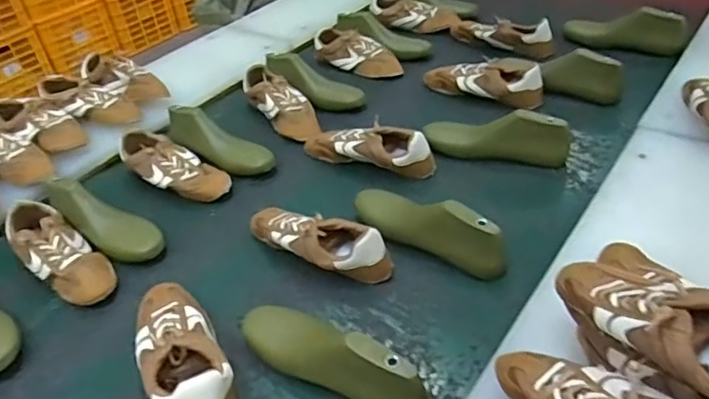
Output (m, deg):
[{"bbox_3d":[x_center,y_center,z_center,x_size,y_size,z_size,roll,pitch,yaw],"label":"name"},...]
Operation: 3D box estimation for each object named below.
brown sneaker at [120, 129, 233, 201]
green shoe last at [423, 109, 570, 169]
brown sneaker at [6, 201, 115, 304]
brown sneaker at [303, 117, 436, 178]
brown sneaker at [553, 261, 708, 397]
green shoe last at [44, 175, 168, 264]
[{"bbox_3d":[-0.342,-0.071,1.055,0.238,0.072,0.109,26,50,32],"label":"brown sneaker"},{"bbox_3d":[0.260,-0.122,1.025,0.259,0.084,0.082,9,43,17],"label":"green shoe last"},{"bbox_3d":[-0.479,0.081,0.904,0.232,0.075,0.095,27,50,33],"label":"brown sneaker"},{"bbox_3d":[0.024,-0.104,1.053,0.254,0.074,0.080,17,45,24],"label":"brown sneaker"},{"bbox_3d":[0.306,0.126,0.549,0.110,0.123,0.268,-26,31,-22],"label":"brown sneaker"},{"bbox_3d":[-0.424,0.026,0.952,0.245,0.080,0.093,26,50,32],"label":"green shoe last"}]

